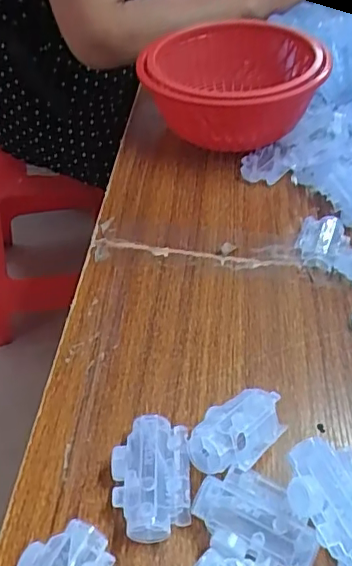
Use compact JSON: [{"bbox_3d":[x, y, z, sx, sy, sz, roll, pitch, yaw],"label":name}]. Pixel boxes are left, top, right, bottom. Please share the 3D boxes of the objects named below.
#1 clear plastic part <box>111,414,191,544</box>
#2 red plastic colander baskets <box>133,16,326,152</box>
[{"bbox_3d":[-0.015,0.115,0.330,0.044,0.029,0.067,-1,45,-4],"label":"clear plastic part"},{"bbox_3d":[0.067,-0.222,0.640,0.185,0.097,0.181,1,45,-1],"label":"red plastic colander baskets"}]

